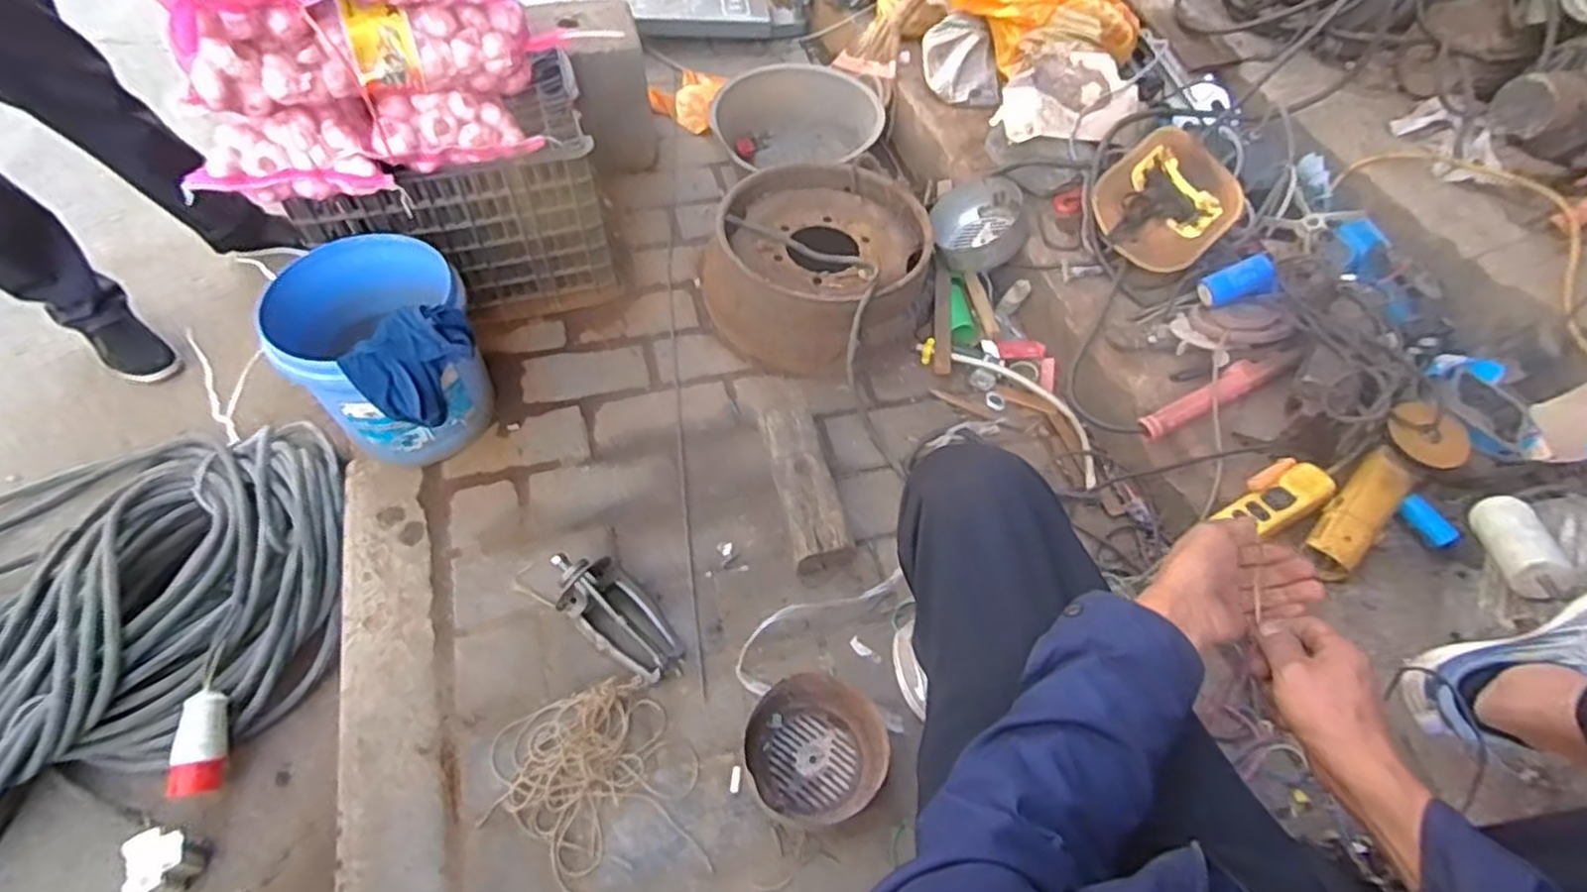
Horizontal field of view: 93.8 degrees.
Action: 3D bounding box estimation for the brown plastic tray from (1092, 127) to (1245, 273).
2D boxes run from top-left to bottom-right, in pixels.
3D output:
[{"bbox_3d":[0.622,-0.409,1.225,0.237,0.067,0.206,-37,83,-9],"label":"brown plastic tray"}]

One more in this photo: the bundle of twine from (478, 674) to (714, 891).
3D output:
[{"bbox_3d":[-0.242,0.420,0.904,0.234,0.039,0.268,-29,60,-23],"label":"bundle of twine"}]

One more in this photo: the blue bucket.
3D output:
[{"bbox_3d":[-0.617,-0.130,1.151,0.242,0.273,0.262,28,56,16],"label":"blue bucket"}]

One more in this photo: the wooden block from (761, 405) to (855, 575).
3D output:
[{"bbox_3d":[0.011,0.057,1.157,0.090,0.071,0.287,-10,54,-12],"label":"wooden block"}]

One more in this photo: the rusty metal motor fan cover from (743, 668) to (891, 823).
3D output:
[{"bbox_3d":[0.030,0.377,0.928,0.177,0.065,0.163,-3,53,-6],"label":"rusty metal motor fan cover"}]

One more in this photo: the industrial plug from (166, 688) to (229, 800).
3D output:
[{"bbox_3d":[-0.820,0.410,1.020,0.057,0.063,0.140,1,83,-3],"label":"industrial plug"}]

